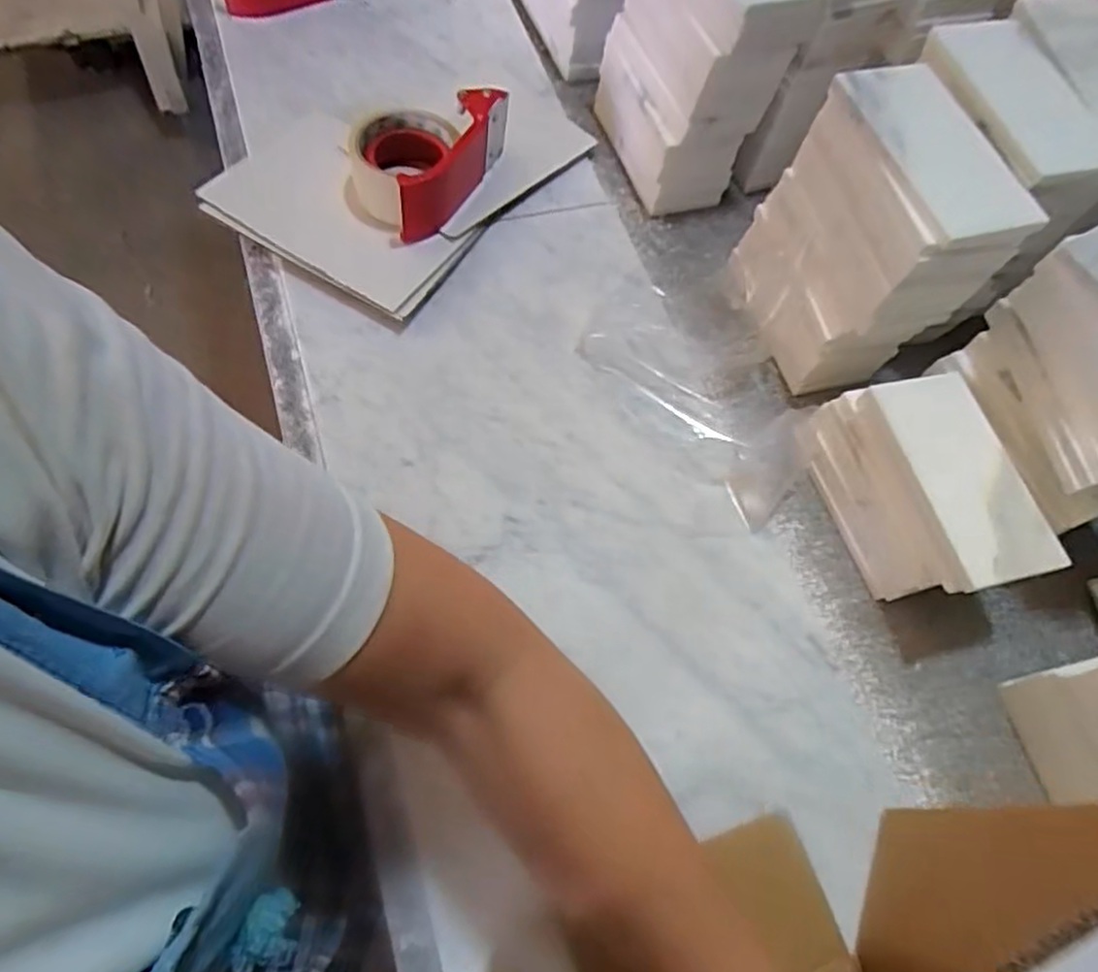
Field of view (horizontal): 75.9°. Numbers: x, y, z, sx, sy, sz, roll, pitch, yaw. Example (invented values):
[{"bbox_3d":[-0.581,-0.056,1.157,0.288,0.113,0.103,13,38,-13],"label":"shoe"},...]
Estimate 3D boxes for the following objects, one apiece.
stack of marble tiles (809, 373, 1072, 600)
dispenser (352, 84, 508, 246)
[{"bbox_3d":[0.263,0.002,0.504,0.084,0.084,0.163,-13,67,-12],"label":"stack of marble tiles"},{"bbox_3d":[-0.109,-0.276,0.590,0.098,0.062,0.139,23,64,5],"label":"dispenser"}]

